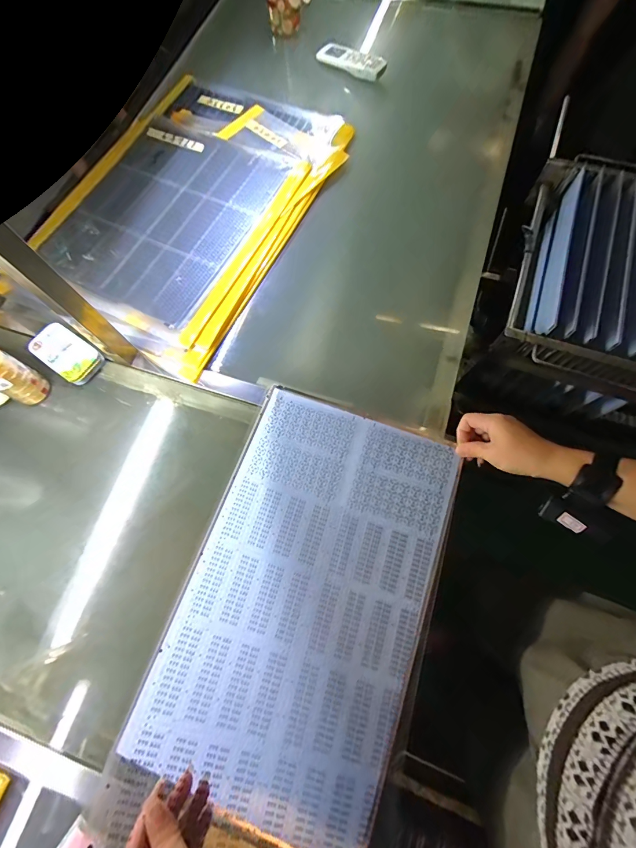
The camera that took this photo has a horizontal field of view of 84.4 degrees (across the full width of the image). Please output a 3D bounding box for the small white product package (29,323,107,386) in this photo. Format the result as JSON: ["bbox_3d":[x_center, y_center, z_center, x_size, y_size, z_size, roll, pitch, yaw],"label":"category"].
[{"bbox_3d":[-0.405,-0.115,0.565,0.105,0.030,0.063,35,77,10],"label":"small white product package"}]

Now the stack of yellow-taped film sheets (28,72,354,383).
[{"bbox_3d":[-0.246,-0.429,0.662,0.433,0.016,0.609,26,76,8],"label":"stack of yellow-taped film sheets"}]

